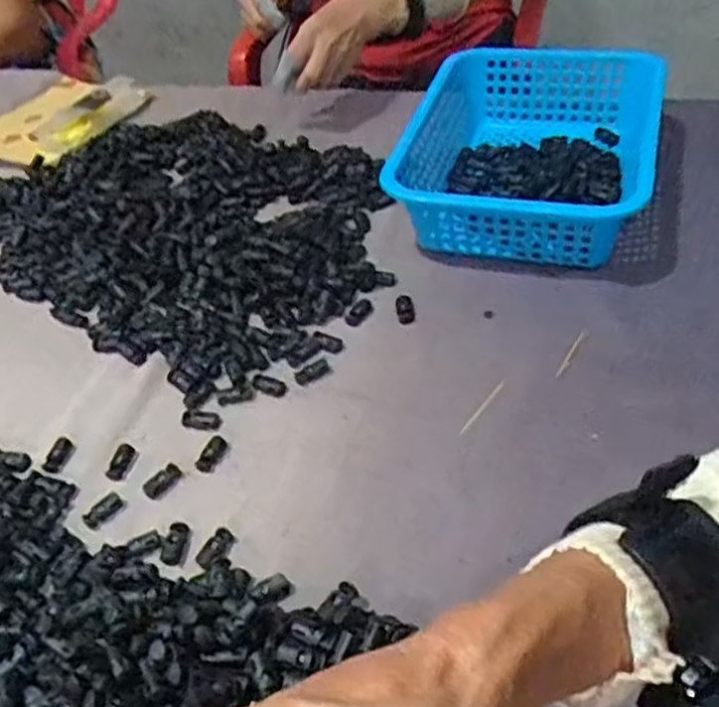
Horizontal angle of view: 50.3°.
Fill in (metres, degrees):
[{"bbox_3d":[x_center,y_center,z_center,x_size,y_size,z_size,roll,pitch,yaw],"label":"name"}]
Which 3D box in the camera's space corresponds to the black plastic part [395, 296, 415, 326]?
[{"bbox_3d":[0.038,-0.037,0.633,0.014,0.005,0.029,-9,57,-2],"label":"black plastic part"}]

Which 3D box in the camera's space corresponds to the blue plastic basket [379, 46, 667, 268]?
[{"bbox_3d":[0.156,-0.190,0.720,0.218,0.076,0.291,12,47,19],"label":"blue plastic basket"}]

